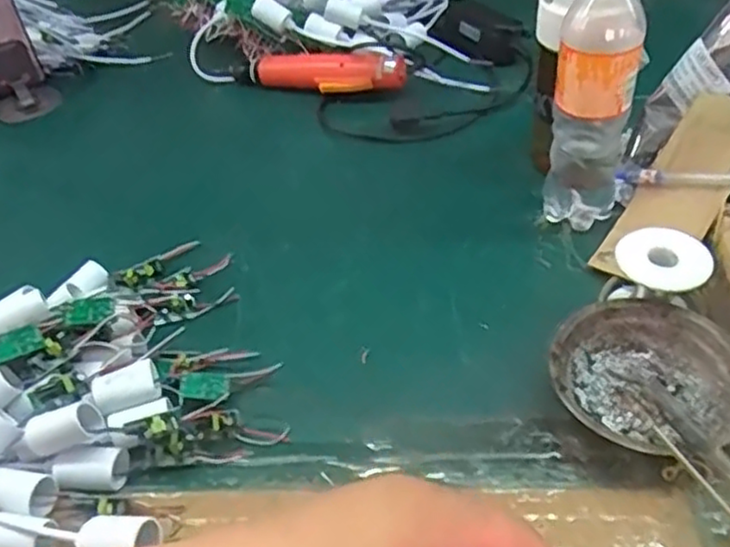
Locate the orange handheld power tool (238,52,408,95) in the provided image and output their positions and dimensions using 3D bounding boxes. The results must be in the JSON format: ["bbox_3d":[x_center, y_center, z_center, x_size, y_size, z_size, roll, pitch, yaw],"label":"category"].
[{"bbox_3d":[-0.060,-0.254,0.846,0.228,0.038,0.044,8,45,16],"label":"orange handheld power tool"}]

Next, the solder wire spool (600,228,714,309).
[{"bbox_3d":[0.221,0.004,0.523,0.069,0.060,0.054,23,51,28],"label":"solder wire spool"}]

